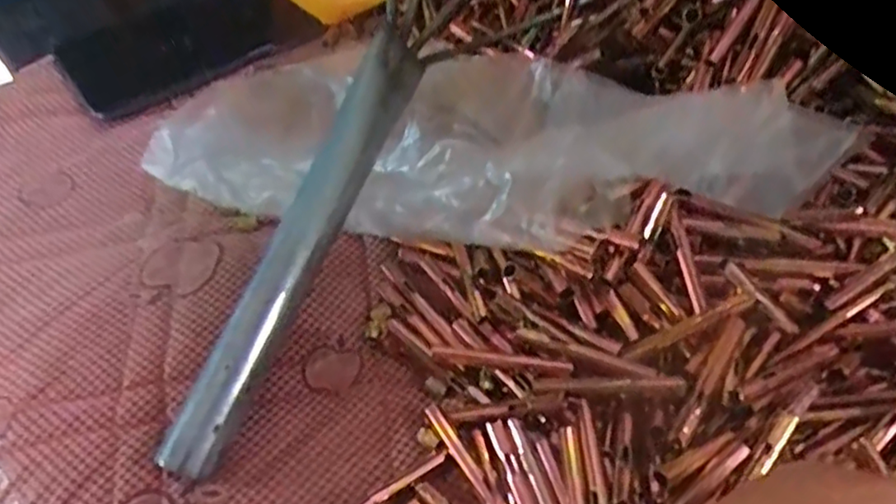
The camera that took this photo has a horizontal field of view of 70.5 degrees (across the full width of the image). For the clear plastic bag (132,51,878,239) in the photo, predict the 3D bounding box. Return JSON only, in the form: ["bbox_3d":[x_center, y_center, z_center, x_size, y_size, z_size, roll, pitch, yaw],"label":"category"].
[{"bbox_3d":[0.012,-0.055,0.320,0.328,0.043,0.117,12,54,13],"label":"clear plastic bag"}]

